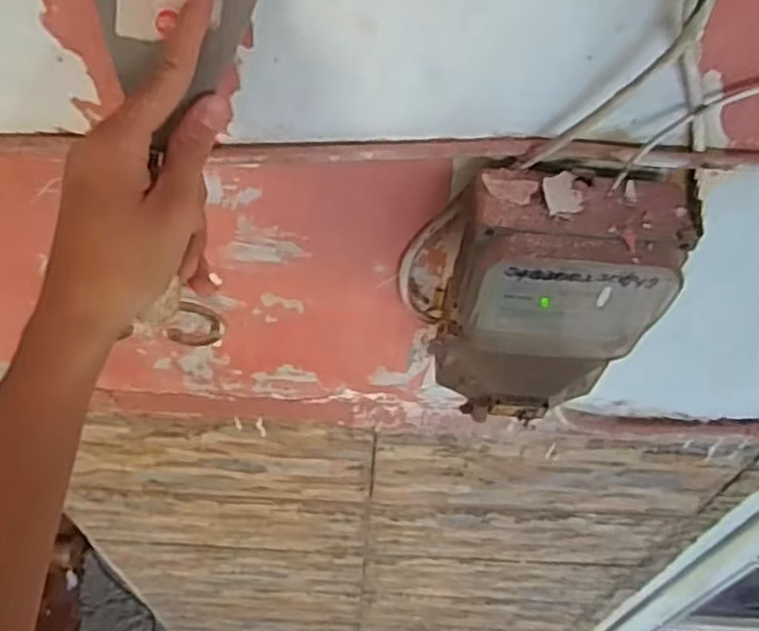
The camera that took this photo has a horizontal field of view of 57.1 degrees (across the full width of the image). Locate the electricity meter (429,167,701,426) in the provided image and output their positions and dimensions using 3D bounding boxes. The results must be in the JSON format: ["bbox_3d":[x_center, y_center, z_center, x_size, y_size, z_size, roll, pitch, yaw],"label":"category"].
[{"bbox_3d":[0.114,-0.007,0.496,0.166,0.204,0.079,8,54,2],"label":"electricity meter"}]

